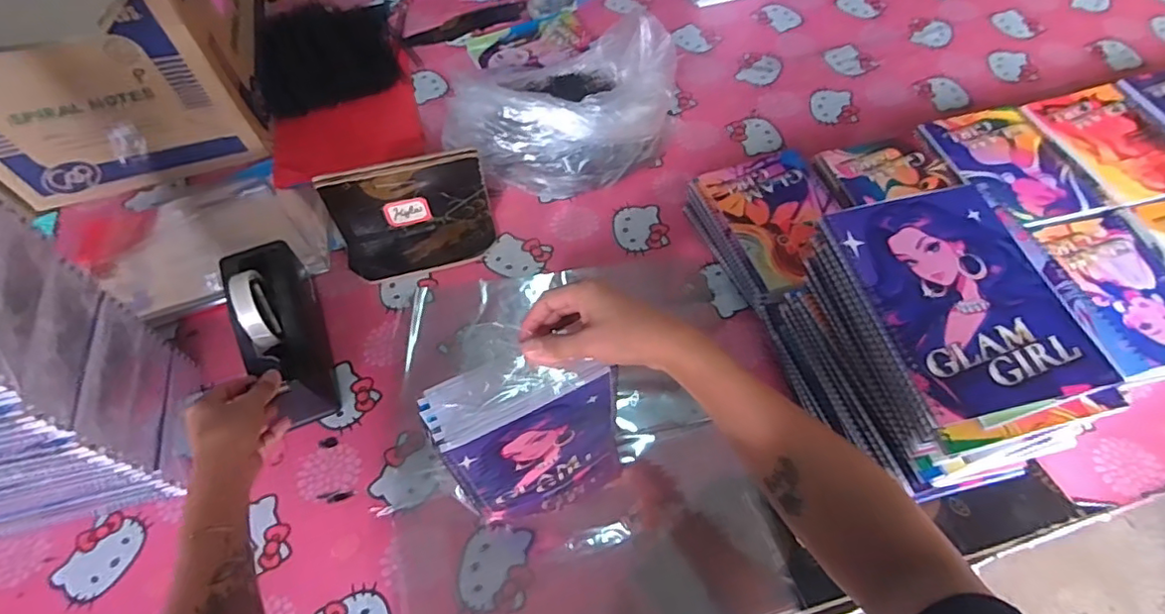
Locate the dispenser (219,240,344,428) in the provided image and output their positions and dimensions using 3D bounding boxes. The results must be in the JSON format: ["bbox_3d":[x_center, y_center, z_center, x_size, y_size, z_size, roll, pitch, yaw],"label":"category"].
[{"bbox_3d":[-0.344,0.025,0.663,0.073,0.113,0.209,-21,60,-12],"label":"dispenser"}]

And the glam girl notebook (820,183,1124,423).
[{"bbox_3d":[0.303,-0.013,0.464,0.148,0.011,0.190,-11,59,-6],"label":"glam girl notebook"}]

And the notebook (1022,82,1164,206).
[{"bbox_3d":[0.727,-0.227,0.787,0.165,0.010,0.183,-15,59,-9],"label":"notebook"}]

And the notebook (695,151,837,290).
[{"bbox_3d":[0.254,-0.115,0.736,0.147,0.017,0.201,-17,59,-10],"label":"notebook"}]

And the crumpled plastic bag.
[{"bbox_3d":[-0.026,-0.294,0.829,0.303,0.141,0.247,3,58,2],"label":"crumpled plastic bag"}]

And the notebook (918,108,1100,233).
[{"bbox_3d":[0.568,-0.188,0.777,0.150,0.016,0.192,-14,59,-8],"label":"notebook"}]

